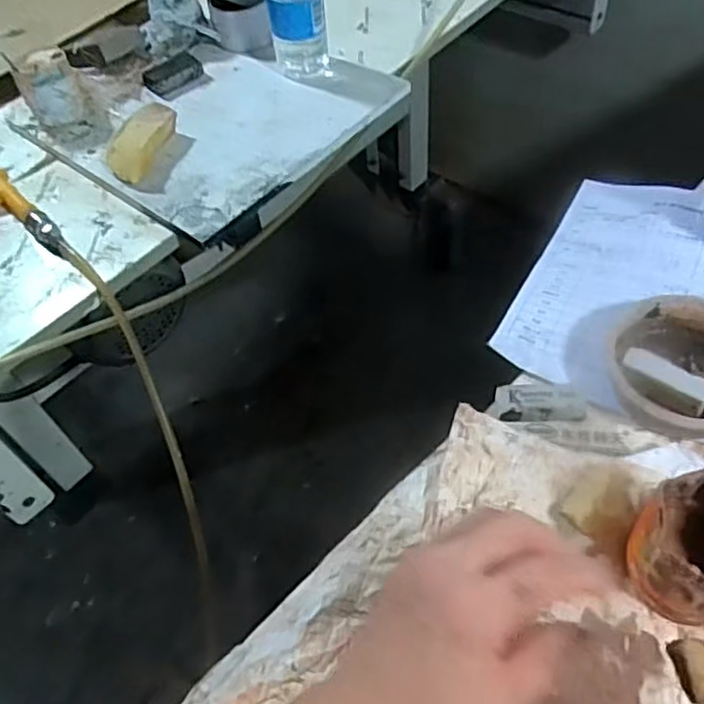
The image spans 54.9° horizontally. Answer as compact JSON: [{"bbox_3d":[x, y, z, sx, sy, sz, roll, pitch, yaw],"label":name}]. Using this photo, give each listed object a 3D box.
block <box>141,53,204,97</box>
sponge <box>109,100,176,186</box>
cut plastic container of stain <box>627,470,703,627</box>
[{"bbox_3d":[-0.222,-0.351,0.853,0.074,0.020,0.034,-34,59,-18],"label":"block"},{"bbox_3d":[-0.238,-0.236,0.761,0.052,0.042,0.105,13,57,14],"label":"sponge"},{"bbox_3d":[0.225,0.125,0.447,0.082,0.066,0.067,-39,60,-21],"label":"cut plastic container of stain"}]

